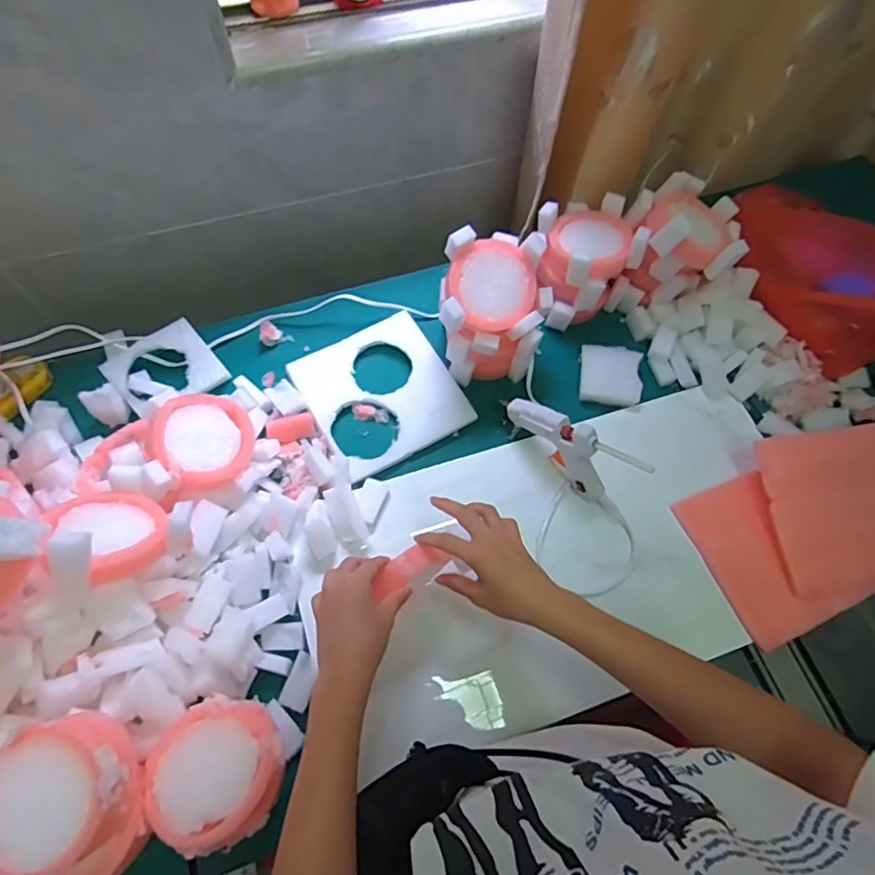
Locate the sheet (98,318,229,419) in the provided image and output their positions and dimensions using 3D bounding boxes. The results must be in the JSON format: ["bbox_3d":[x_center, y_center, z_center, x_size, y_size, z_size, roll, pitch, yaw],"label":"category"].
[{"bbox_3d":[-0.330,-0.083,0.692,0.114,0.013,0.103,-38,82,-16],"label":"sheet"}]

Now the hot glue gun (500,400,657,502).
[{"bbox_3d":[0.142,0.007,0.638,0.164,0.104,0.026,42,70,15],"label":"hot glue gun"}]

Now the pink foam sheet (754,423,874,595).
[{"bbox_3d":[0.475,0.074,0.643,0.198,0.013,0.169,-9,83,-3],"label":"pink foam sheet"}]

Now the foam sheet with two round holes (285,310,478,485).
[{"bbox_3d":[-0.071,-0.058,0.705,0.172,0.018,0.182,-27,70,-15],"label":"foam sheet with two round holes"}]

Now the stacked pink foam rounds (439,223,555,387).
[{"bbox_3d":[0.065,-0.148,0.674,0.117,0.162,0.119,8,65,0],"label":"stacked pink foam rounds"}]

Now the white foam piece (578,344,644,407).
[{"bbox_3d":[0.222,-0.080,0.730,0.074,0.023,0.073,7,65,0],"label":"white foam piece"}]

